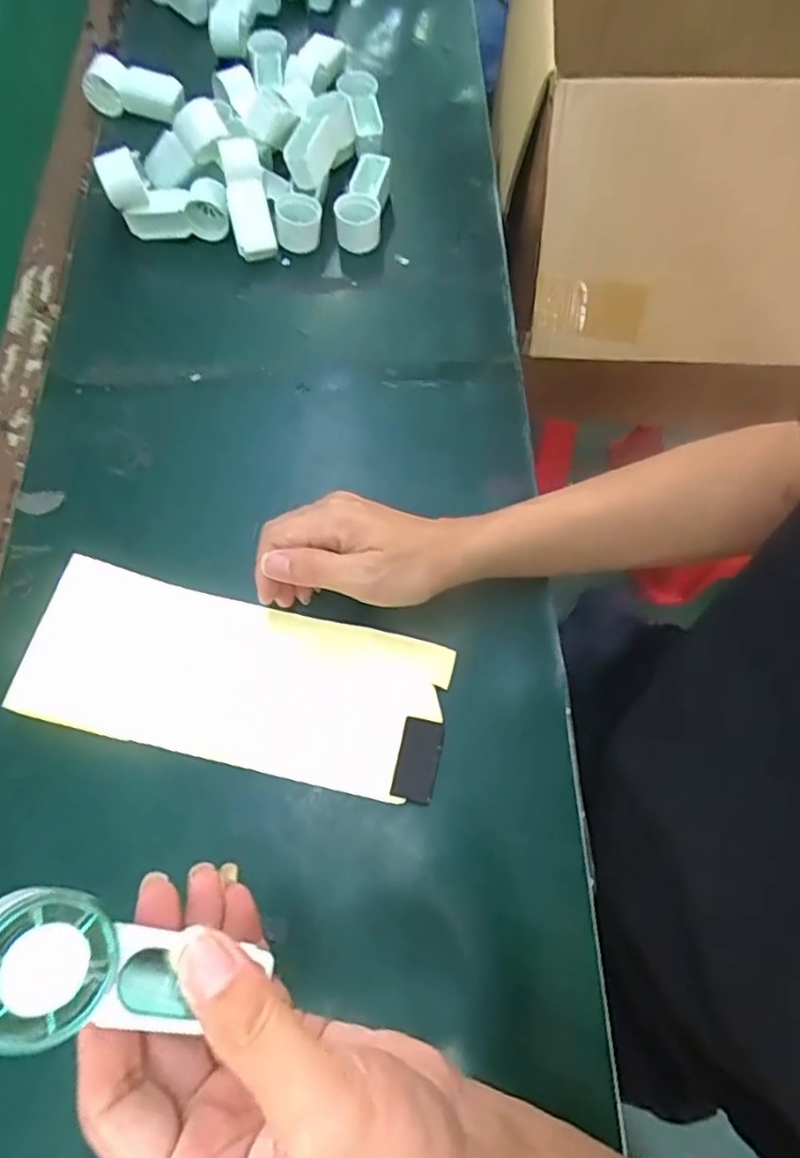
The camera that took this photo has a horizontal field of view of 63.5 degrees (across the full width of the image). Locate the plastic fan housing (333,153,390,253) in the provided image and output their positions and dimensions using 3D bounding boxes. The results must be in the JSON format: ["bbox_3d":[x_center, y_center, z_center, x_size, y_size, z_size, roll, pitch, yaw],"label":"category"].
[{"bbox_3d":[-0.036,-0.353,0.608,0.042,0.035,0.101,5,66,3],"label":"plastic fan housing"}]

